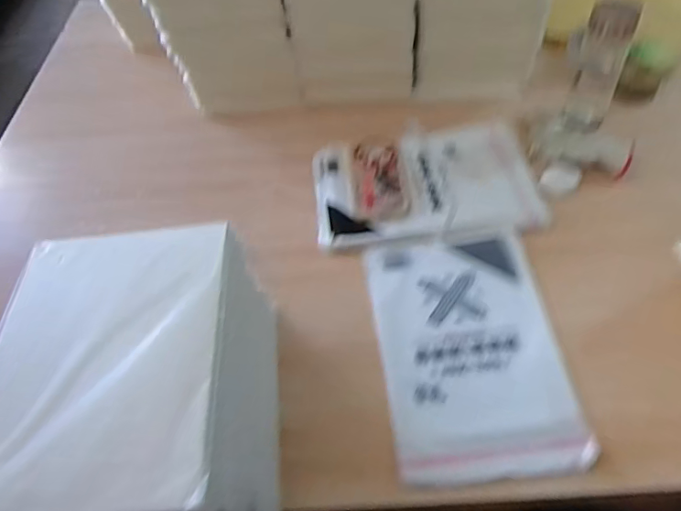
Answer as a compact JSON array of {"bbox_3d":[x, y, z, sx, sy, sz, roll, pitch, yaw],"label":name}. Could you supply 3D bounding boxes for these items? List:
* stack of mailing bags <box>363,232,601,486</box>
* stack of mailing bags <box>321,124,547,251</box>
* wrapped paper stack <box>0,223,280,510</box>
[{"bbox_3d":[0.156,0.111,0.653,0.207,0.022,0.324,-7,51,1],"label":"stack of mailing bags"},{"bbox_3d":[0.132,-0.111,0.826,0.336,0.034,0.227,-7,51,1],"label":"stack of mailing bags"},{"bbox_3d":[-0.181,0.118,0.496,0.200,0.182,0.286,-6,51,1],"label":"wrapped paper stack"}]

